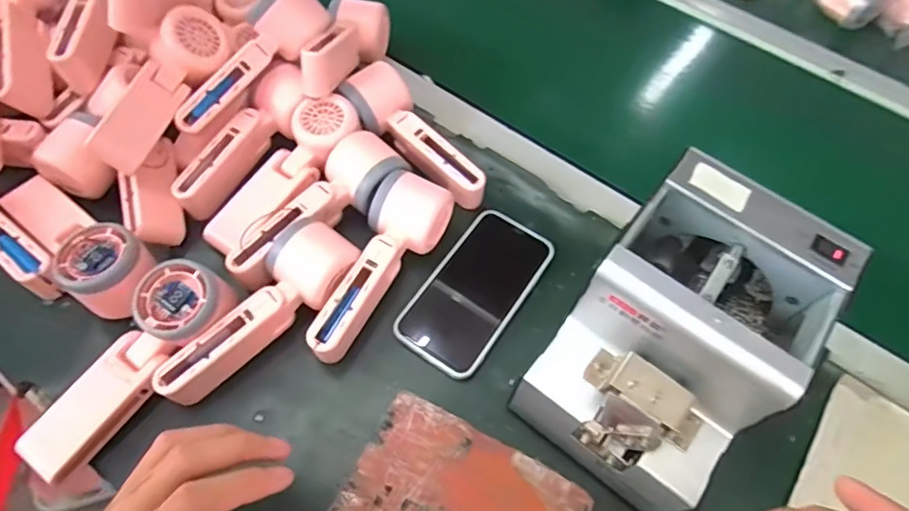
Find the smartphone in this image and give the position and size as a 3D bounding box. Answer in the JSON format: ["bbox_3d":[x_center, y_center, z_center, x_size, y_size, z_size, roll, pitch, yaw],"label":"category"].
[{"bbox_3d":[0.019,0.028,0.465,0.076,0.010,0.146,31,62,14],"label":"smartphone"}]

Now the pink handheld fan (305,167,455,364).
[{"bbox_3d":[-0.064,0.008,0.442,0.055,0.055,0.164,27,61,12],"label":"pink handheld fan"}]

